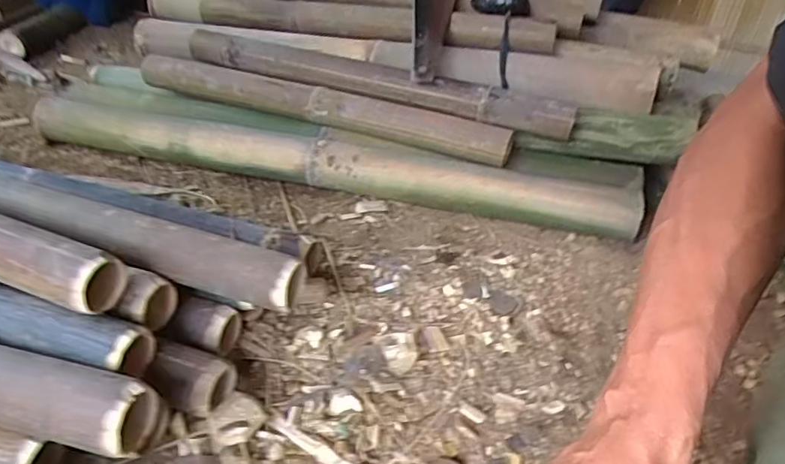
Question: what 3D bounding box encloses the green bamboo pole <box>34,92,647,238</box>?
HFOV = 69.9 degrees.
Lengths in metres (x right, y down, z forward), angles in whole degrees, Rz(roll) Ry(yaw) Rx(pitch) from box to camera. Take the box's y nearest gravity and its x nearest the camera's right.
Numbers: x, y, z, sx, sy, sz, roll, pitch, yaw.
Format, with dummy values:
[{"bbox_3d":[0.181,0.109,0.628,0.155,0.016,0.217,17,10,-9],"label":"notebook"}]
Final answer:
[{"bbox_3d":[-0.117,-0.129,0.929,1.004,0.087,0.121,11,35,6],"label":"green bamboo pole"}]

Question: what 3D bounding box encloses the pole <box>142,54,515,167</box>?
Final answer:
[{"bbox_3d":[-0.135,-0.209,0.931,0.662,0.054,0.048,15,35,12],"label":"pole"}]

